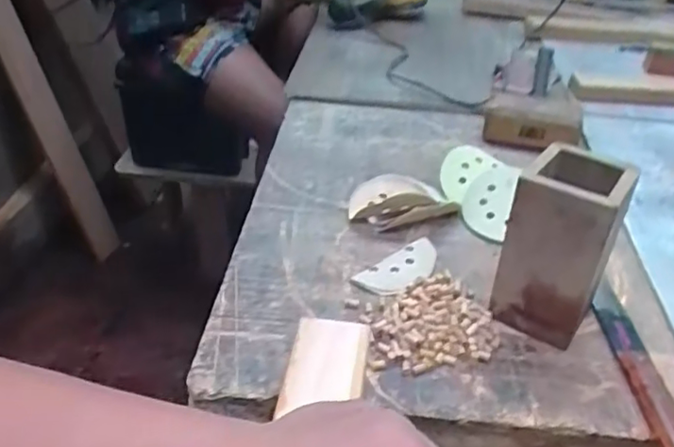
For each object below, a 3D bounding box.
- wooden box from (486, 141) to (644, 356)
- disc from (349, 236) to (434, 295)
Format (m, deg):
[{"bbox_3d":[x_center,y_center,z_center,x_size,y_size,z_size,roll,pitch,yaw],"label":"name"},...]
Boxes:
[{"bbox_3d":[0.226,0.024,0.633,0.089,0.183,0.095,21,40,24],"label":"wooden box"},{"bbox_3d":[0.082,0.053,0.736,0.125,0.010,0.059,-26,45,-33],"label":"disc"}]

